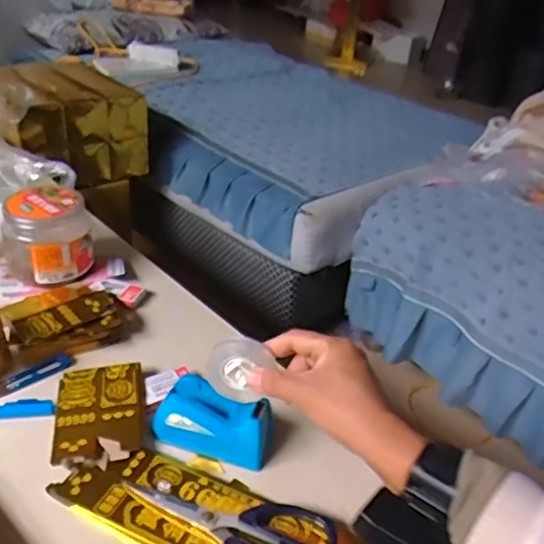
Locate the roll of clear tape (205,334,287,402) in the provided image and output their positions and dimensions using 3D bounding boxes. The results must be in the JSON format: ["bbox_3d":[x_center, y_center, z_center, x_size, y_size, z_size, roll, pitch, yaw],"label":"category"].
[{"bbox_3d":[-0.028,0.086,0.514,0.058,0.060,0.019,15,34,13],"label":"roll of clear tape"}]

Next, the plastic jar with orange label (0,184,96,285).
[{"bbox_3d":[-0.297,-0.051,0.776,0.105,0.095,0.098,5,33,-3],"label":"plastic jar with orange label"}]

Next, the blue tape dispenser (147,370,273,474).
[{"bbox_3d":[-0.056,0.144,0.577,0.118,0.053,0.051,18,34,17],"label":"blue tape dispenser"}]

